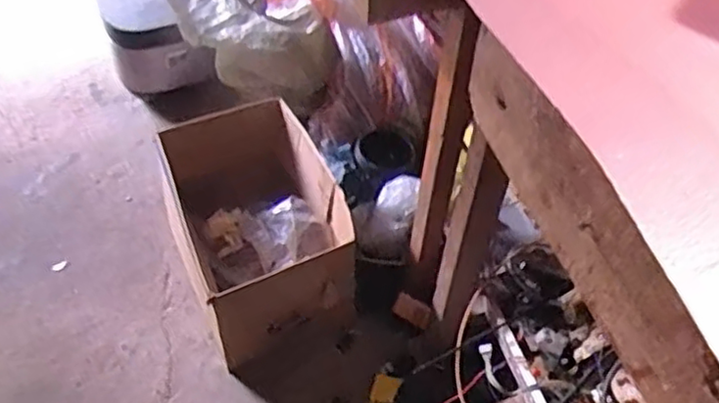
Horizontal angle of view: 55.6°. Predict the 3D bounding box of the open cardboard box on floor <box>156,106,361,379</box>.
[{"bbox_3d":[-0.176,0.054,1.230,0.269,0.299,0.393,-19,55,-17],"label":"open cardboard box on floor"}]

